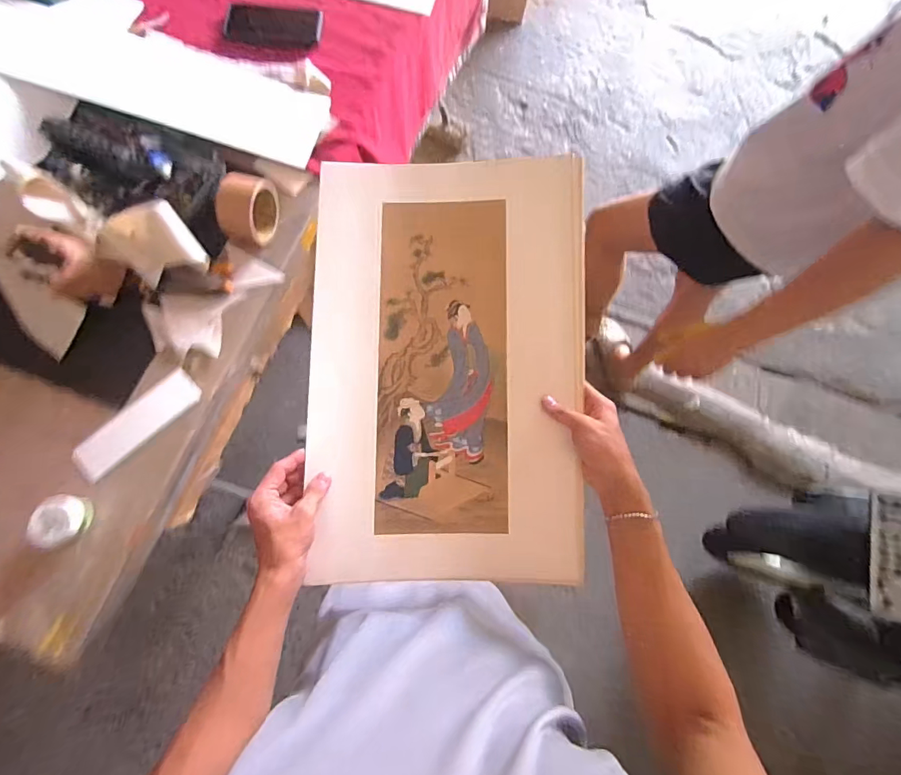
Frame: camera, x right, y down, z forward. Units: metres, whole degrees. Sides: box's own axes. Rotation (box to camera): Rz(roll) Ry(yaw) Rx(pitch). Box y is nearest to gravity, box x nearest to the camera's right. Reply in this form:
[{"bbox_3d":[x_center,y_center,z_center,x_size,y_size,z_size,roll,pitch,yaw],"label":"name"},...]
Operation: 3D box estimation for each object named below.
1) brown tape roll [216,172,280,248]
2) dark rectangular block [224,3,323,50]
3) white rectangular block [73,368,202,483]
[{"bbox_3d":[-0.297,-0.263,0.663,0.064,0.071,0.091,4,75,-1],"label":"brown tape roll"},{"bbox_3d":[-0.310,-0.636,0.794,0.159,0.014,0.087,0,75,-2],"label":"dark rectangular block"},{"bbox_3d":[-0.421,0.047,0.609,0.058,0.008,0.173,44,77,11],"label":"white rectangular block"}]

